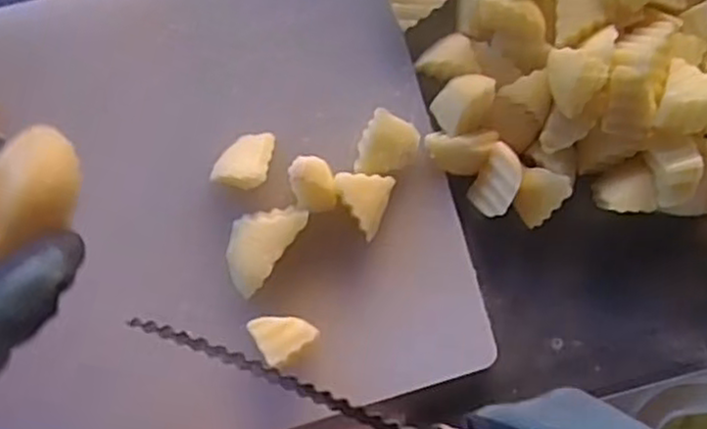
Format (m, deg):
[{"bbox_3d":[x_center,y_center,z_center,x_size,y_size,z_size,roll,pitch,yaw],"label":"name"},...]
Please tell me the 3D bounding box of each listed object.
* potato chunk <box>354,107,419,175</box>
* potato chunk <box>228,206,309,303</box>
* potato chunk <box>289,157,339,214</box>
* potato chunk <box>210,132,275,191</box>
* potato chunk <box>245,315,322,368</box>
[{"bbox_3d":[0.018,-0.034,0.382,0.028,0.017,0.032,21,84,-5],"label":"potato chunk"},{"bbox_3d":[-0.049,0.014,0.373,0.029,0.021,0.050,35,83,-3],"label":"potato chunk"},{"bbox_3d":[-0.021,-0.015,0.375,0.021,0.023,0.029,-14,86,-6],"label":"potato chunk"},{"bbox_3d":[-0.055,-0.029,0.376,0.026,0.021,0.034,26,84,-4],"label":"potato chunk"},{"bbox_3d":[-0.036,0.059,0.369,0.028,0.023,0.025,-33,90,-8],"label":"potato chunk"}]

